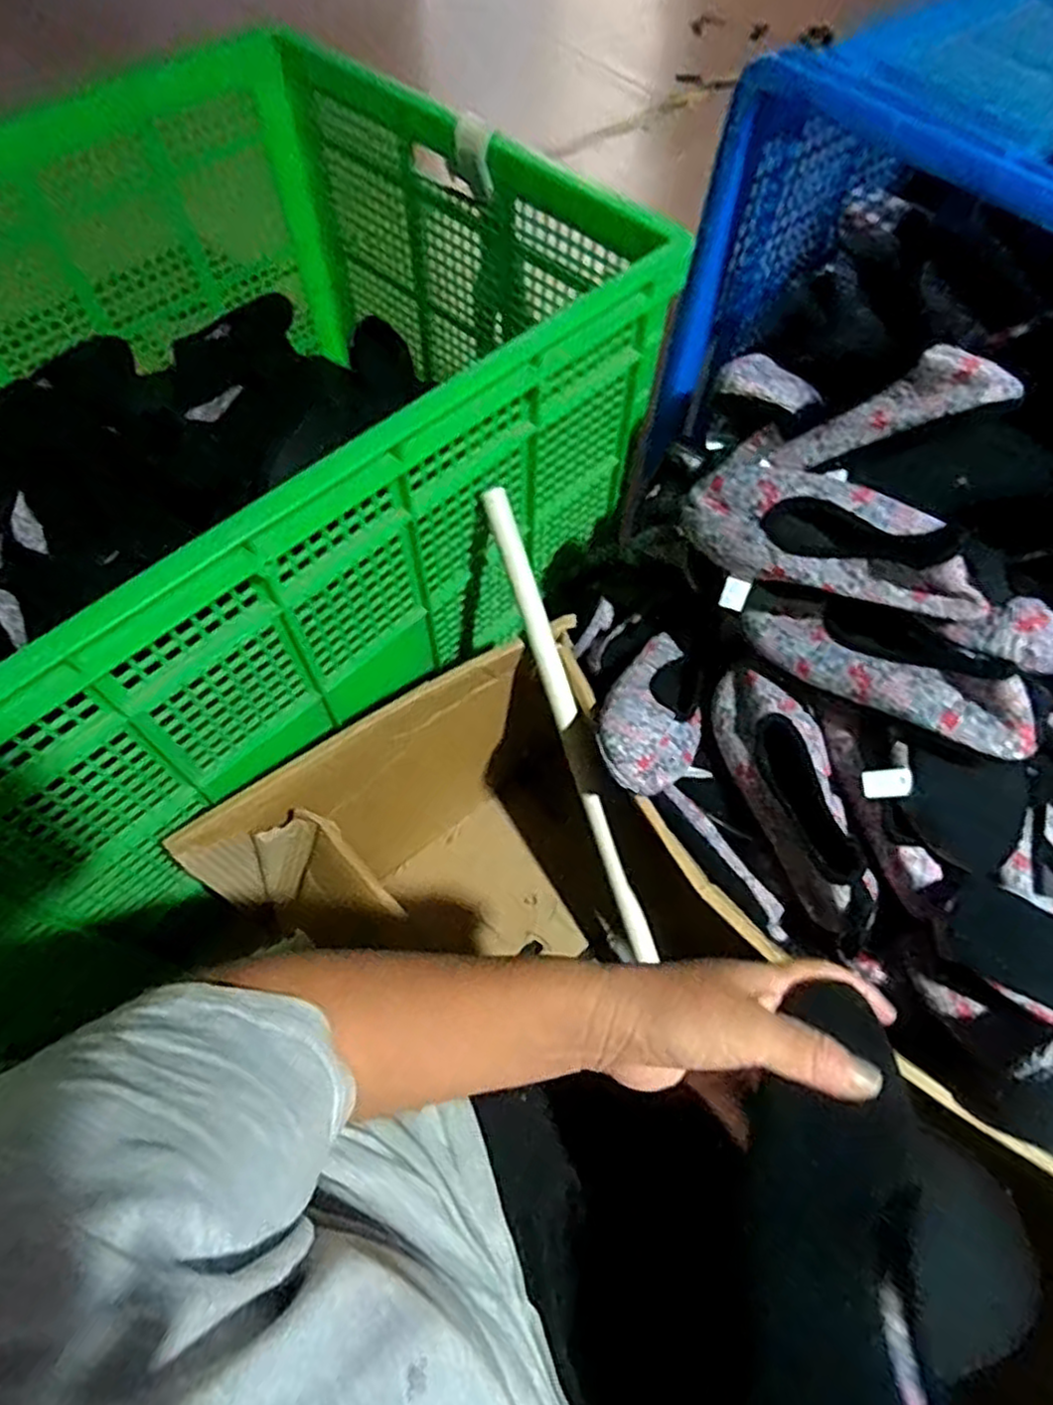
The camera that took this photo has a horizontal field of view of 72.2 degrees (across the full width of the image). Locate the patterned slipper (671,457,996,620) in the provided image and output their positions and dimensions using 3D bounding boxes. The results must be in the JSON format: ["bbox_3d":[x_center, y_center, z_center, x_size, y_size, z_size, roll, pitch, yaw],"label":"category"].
[{"bbox_3d":[0.246,-0.135,0.588,0.244,0.063,0.086,30,64,31],"label":"patterned slipper"}]

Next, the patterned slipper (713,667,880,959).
[{"bbox_3d":[0.237,0.074,0.628,0.080,0.062,0.254,-13,62,-8],"label":"patterned slipper"}]

